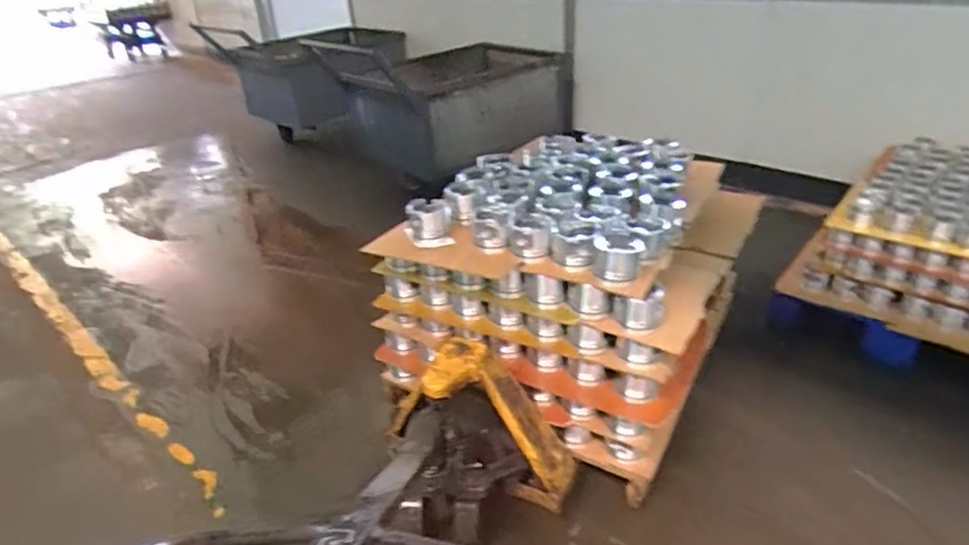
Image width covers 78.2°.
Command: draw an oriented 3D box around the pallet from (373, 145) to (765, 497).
[{"bbox_3d":[0.292,0.011,1.858,0.851,0.648,0.916,15,29,34],"label":"pallet"}]

